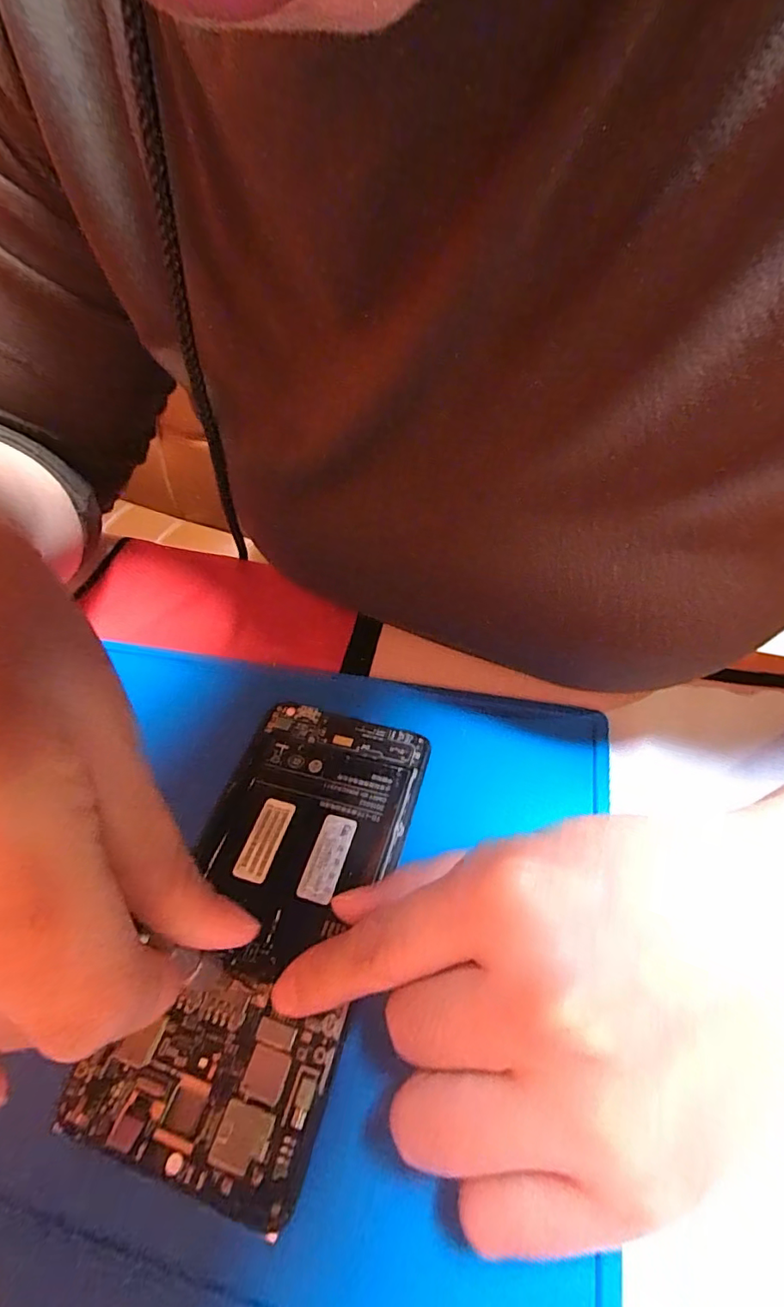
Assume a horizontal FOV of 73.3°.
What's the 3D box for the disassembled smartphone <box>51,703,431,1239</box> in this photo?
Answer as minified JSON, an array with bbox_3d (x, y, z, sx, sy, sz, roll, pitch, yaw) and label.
[{"bbox_3d":[-0.039,0.083,0.182,0.072,0.006,0.147,8,49,13],"label":"disassembled smartphone"}]

